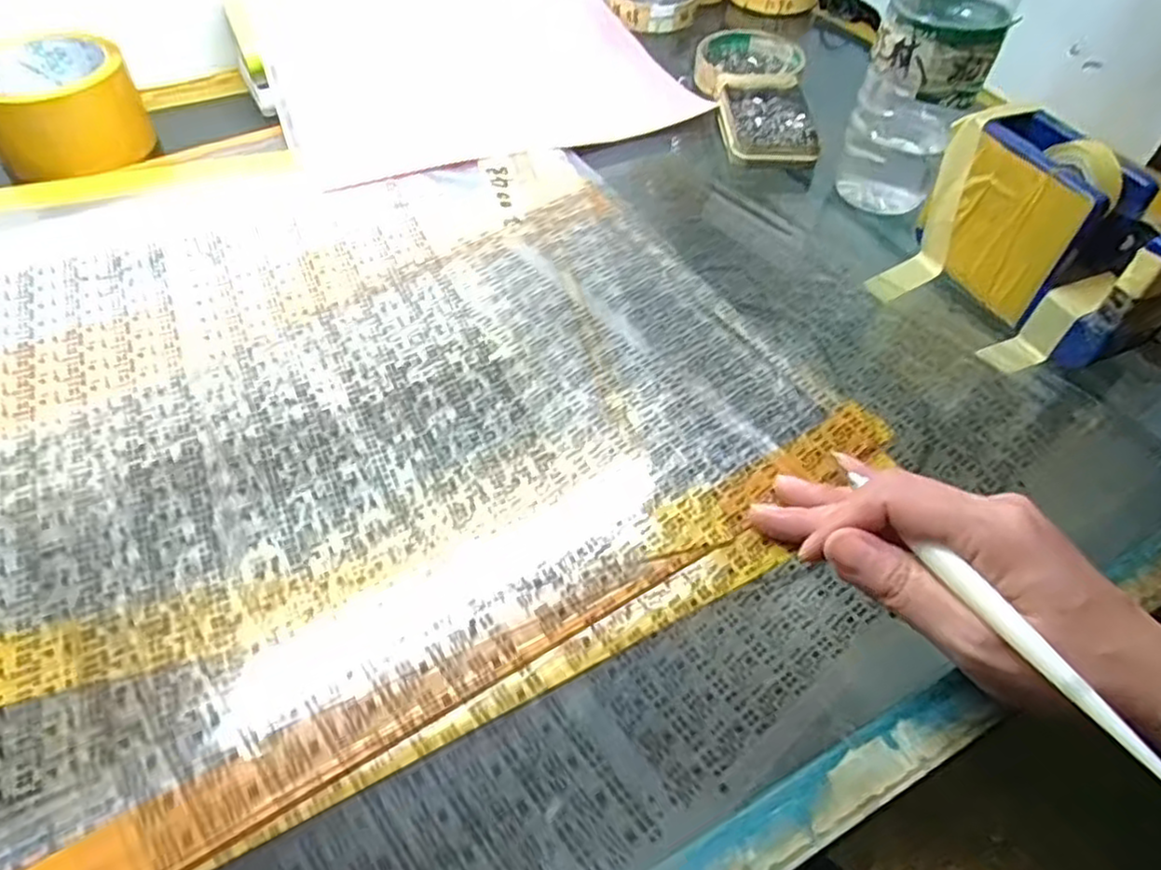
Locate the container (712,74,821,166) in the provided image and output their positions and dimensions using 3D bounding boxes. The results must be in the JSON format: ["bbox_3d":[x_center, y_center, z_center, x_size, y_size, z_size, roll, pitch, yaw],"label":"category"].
[{"bbox_3d":[0.134,-0.224,0.522,0.065,0.020,0.107,1,50,-2],"label":"container"}]

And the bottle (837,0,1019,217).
[{"bbox_3d":[0.206,-0.235,0.403,0.064,0.216,0.072,23,53,16],"label":"bottle"}]

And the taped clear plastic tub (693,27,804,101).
[{"bbox_3d":[0.133,-0.296,0.578,0.082,0.023,0.103,27,54,19],"label":"taped clear plastic tub"}]

